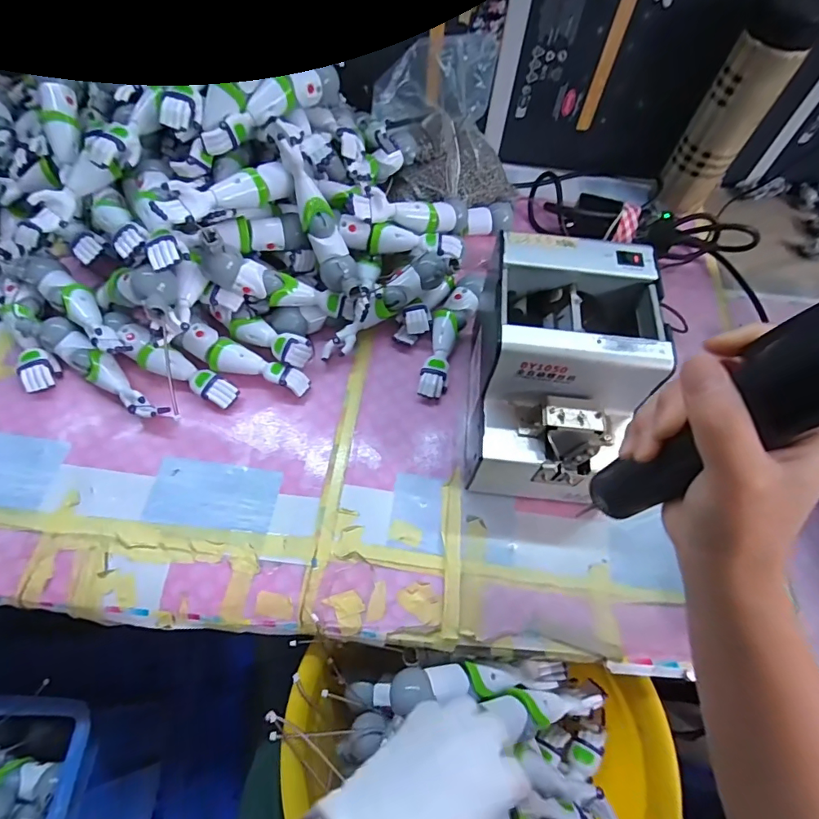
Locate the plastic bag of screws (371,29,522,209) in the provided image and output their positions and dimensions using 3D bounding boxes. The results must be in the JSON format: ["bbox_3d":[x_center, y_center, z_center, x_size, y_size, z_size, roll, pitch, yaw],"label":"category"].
[{"bbox_3d":[0.045,-0.330,0.547,0.159,0.117,0.144,-12,65,-10],"label":"plastic bag of screws"}]

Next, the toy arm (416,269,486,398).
[{"bbox_3d":[0.041,-0.080,0.481,0.035,0.033,0.149,19,62,6],"label":"toy arm"}]

